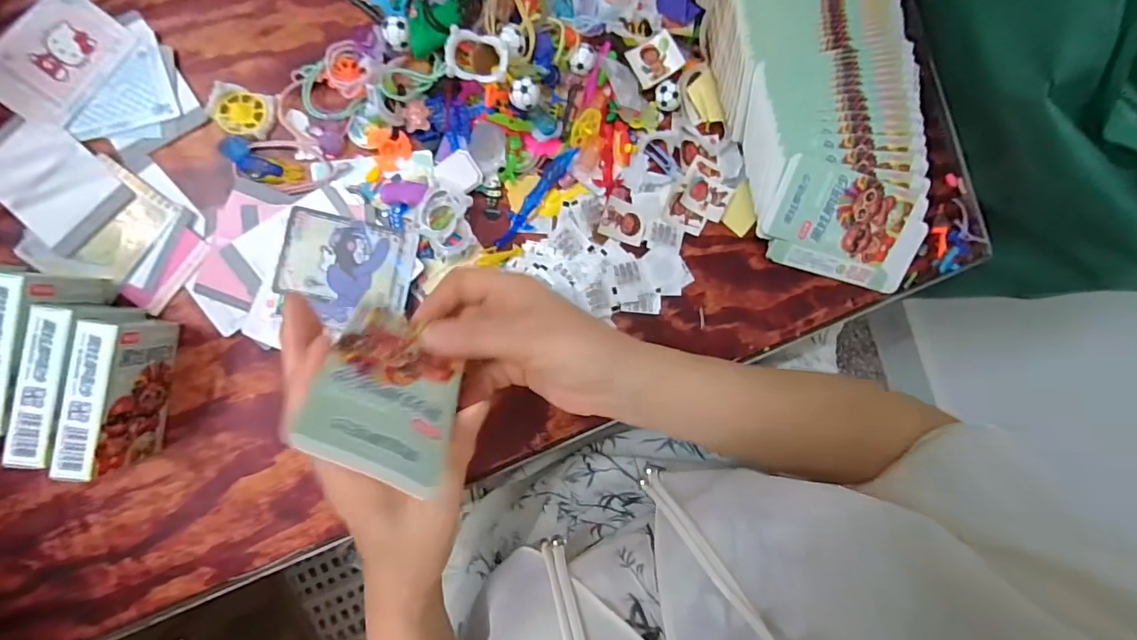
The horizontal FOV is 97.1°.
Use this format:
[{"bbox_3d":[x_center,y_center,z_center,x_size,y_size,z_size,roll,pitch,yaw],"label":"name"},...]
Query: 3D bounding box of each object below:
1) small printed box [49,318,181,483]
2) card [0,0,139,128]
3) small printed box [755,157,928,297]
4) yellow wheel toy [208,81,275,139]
[{"bbox_3d":[-0.281,0.046,0.318,0.021,0.066,0.091,9,88,-9],"label":"small printed box"},{"bbox_3d":[-0.345,-0.177,0.338,0.063,0.004,0.087,36,86,-8],"label":"card"},{"bbox_3d":[0.228,-0.076,0.412,0.142,0.006,0.084,12,112,-12],"label":"small printed box"},{"bbox_3d":[-0.231,-0.147,0.355,0.041,0.005,0.033,14,88,-9],"label":"yellow wheel toy"}]

